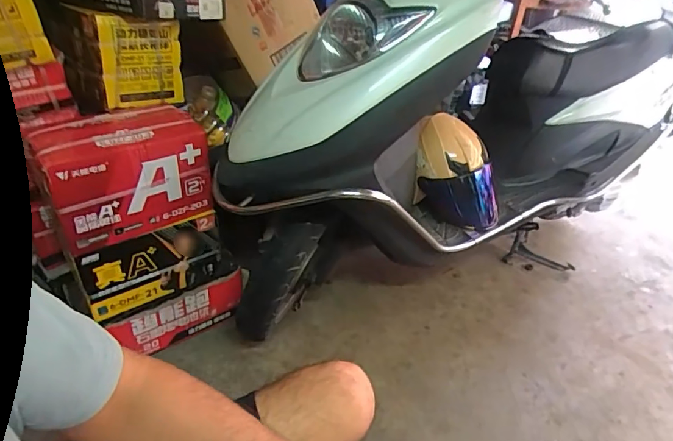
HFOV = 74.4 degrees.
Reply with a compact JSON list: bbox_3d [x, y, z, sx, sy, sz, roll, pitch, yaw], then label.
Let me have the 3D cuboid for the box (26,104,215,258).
[{"bbox_3d":[-0.464,-0.105,0.974,0.312,0.212,0.179,-25,44,-36],"label":"box"}]

